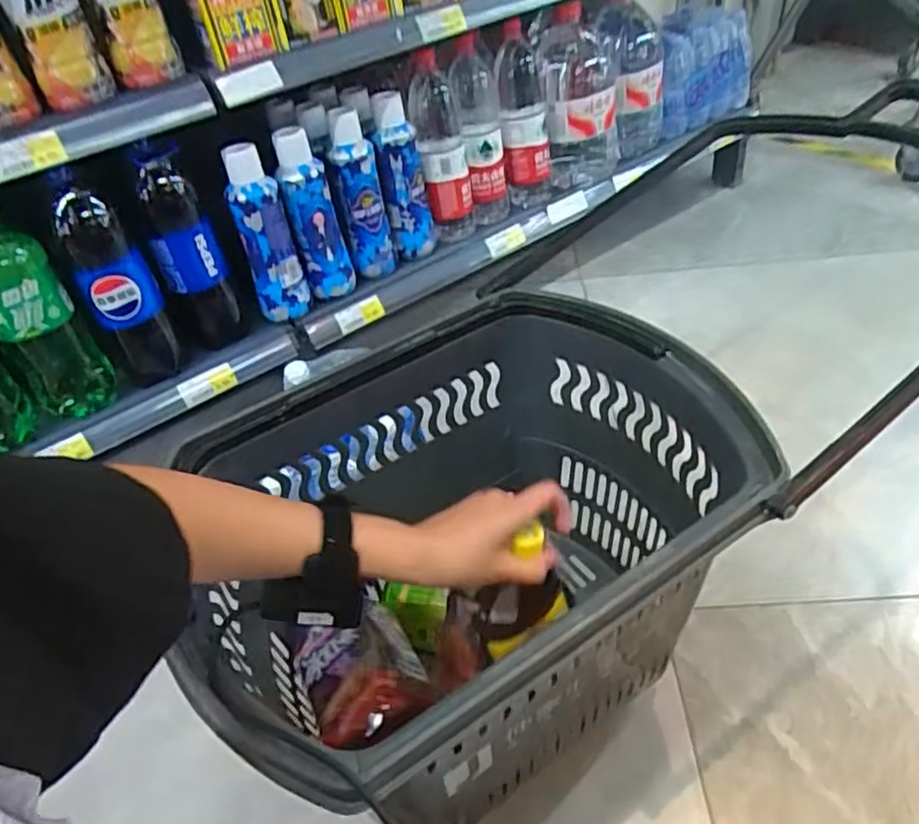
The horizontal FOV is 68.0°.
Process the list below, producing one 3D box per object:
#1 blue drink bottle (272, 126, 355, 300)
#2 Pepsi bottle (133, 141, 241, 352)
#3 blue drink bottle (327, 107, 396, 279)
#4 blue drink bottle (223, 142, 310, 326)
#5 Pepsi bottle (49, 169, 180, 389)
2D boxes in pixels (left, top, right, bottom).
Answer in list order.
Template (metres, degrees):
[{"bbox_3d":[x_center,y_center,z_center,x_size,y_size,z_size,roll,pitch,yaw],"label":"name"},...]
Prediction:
[{"bbox_3d":[-0.235,-0.318,1.114,0.082,0.252,0.075,-13,42,-4],"label":"blue drink bottle"},{"bbox_3d":[-0.407,-0.237,1.025,0.082,0.295,0.072,-17,43,-8],"label":"Pepsi bottle"},{"bbox_3d":[-0.167,-0.361,1.160,0.079,0.252,0.069,-15,42,-6],"label":"blue drink bottle"},{"bbox_3d":[-0.303,-0.273,1.063,0.079,0.254,0.074,-16,42,-7],"label":"blue drink bottle"},{"bbox_3d":[-0.489,-0.177,0.971,0.101,0.284,0.077,-23,44,-15],"label":"Pepsi bottle"}]

